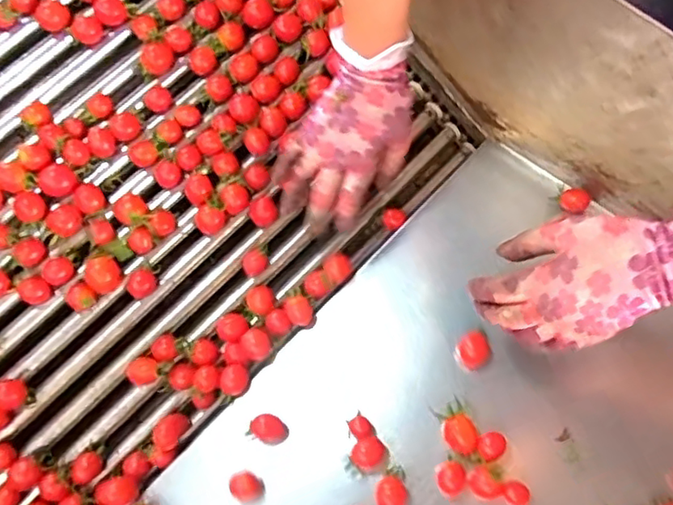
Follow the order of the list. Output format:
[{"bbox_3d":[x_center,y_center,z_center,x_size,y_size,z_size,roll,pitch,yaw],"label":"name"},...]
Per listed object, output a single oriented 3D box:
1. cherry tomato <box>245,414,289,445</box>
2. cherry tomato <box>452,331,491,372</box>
[{"bbox_3d":[-0.065,0.170,0.572,0.037,0.020,0.025,16,74,7],"label":"cherry tomato"},{"bbox_3d":[0.129,0.095,0.569,0.032,0.028,0.031,-1,73,2],"label":"cherry tomato"}]

